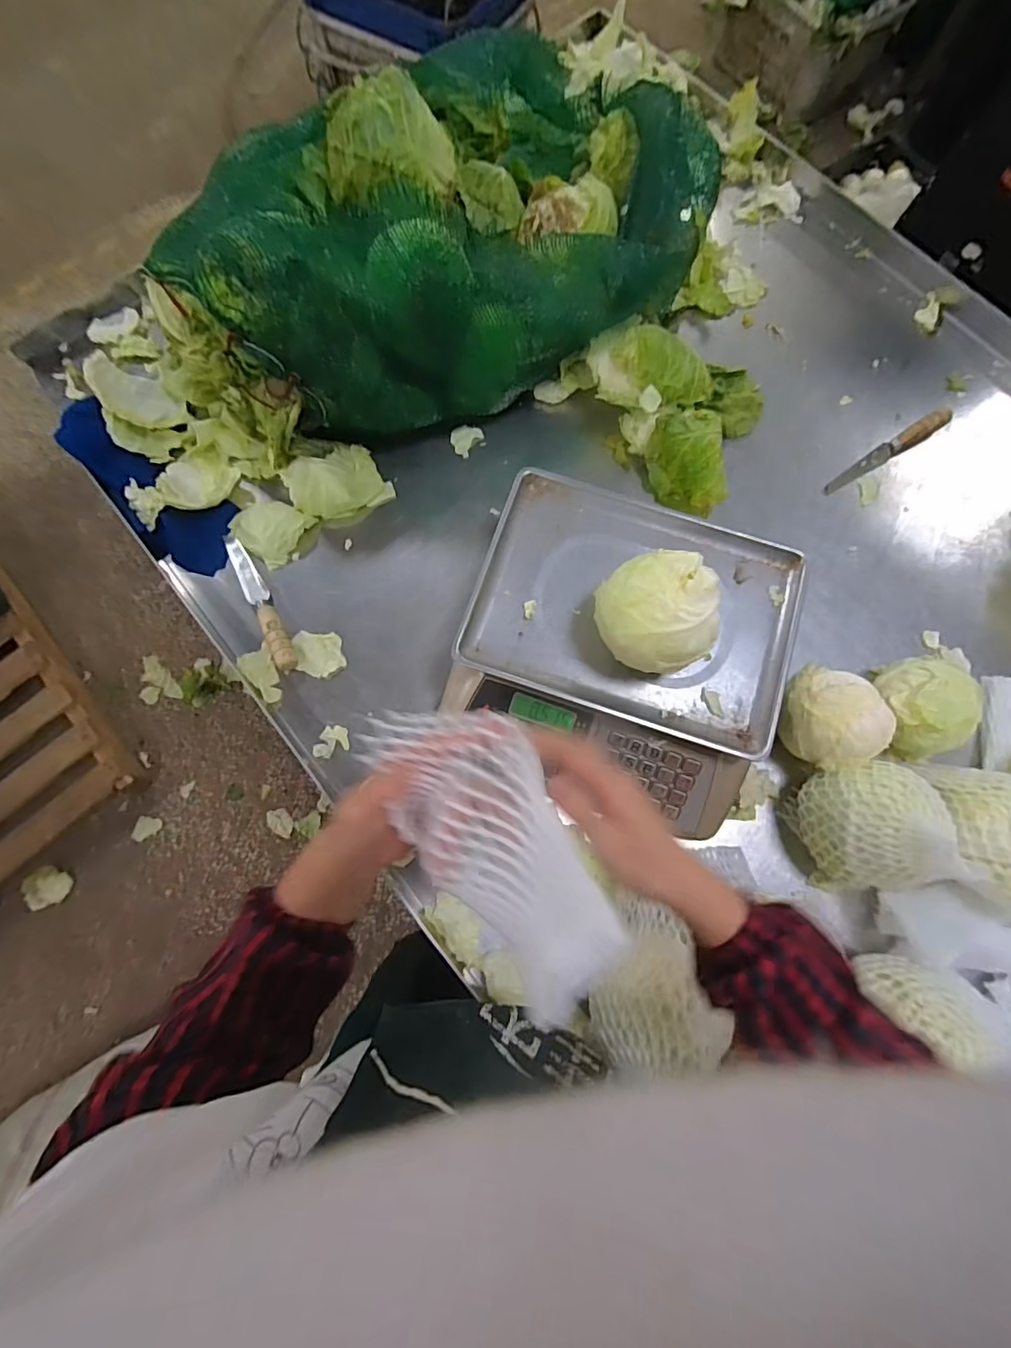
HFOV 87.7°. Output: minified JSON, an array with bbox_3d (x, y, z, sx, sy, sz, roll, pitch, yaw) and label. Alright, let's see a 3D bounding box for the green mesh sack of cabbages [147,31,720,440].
[{"bbox_3d":[-0.054,-0.567,0.662,0.658,0.223,0.414,-37,78,-8],"label":"green mesh sack of cabbages"}]

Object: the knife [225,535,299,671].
[{"bbox_3d":[-0.299,-0.089,0.635,0.025,0.021,0.187,-29,77,-6],"label":"knife"}]

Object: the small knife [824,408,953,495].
[{"bbox_3d":[0.514,-0.298,0.706,0.190,0.027,0.025,-31,78,-7],"label":"small knife"}]

